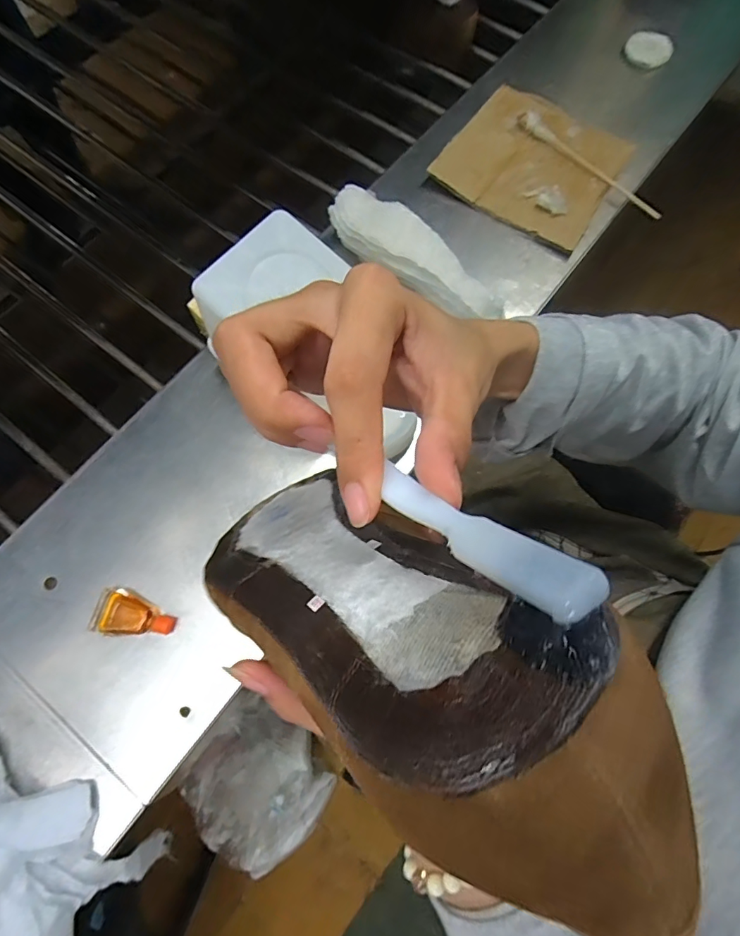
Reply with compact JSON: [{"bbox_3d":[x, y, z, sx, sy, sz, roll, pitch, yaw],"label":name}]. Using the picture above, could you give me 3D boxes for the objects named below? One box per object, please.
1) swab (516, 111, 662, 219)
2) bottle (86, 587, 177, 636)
[{"bbox_3d":[0.246,-0.343,0.536,0.022,0.011,0.197,-43,78,-12],"label":"swab"},{"bbox_3d":[-0.190,0.118,0.386,0.062,0.019,0.034,9,73,2],"label":"bottle"}]

